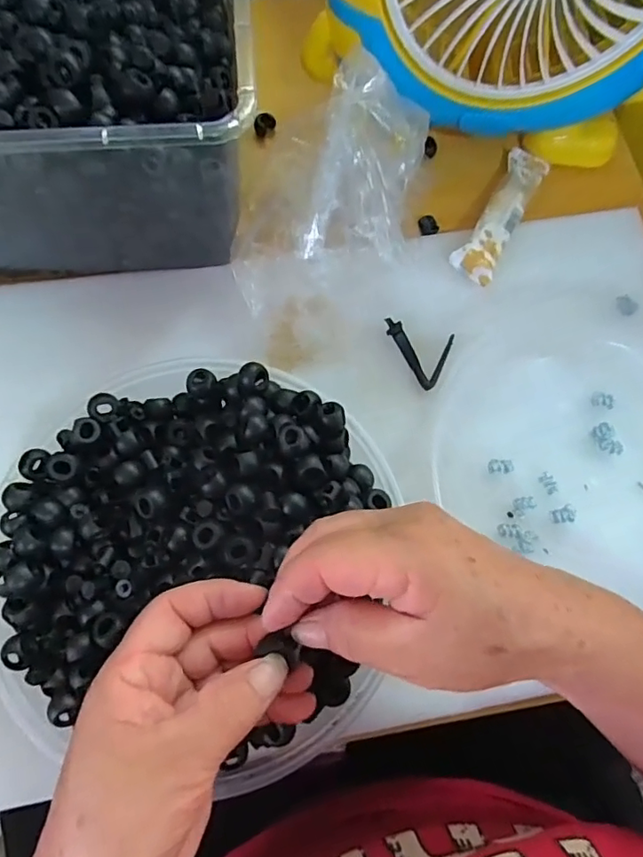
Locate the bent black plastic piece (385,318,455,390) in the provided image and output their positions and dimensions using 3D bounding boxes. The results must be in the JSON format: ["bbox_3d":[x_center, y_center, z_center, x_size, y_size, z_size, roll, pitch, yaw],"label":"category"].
[{"bbox_3d":[0.065,-0.050,0.372,0.048,0.008,0.045,14,74,2],"label":"bent black plastic piece"}]

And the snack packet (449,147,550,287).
[{"bbox_3d":[0.137,-0.166,0.407,0.032,0.028,0.135,29,75,6],"label":"snack packet"}]

